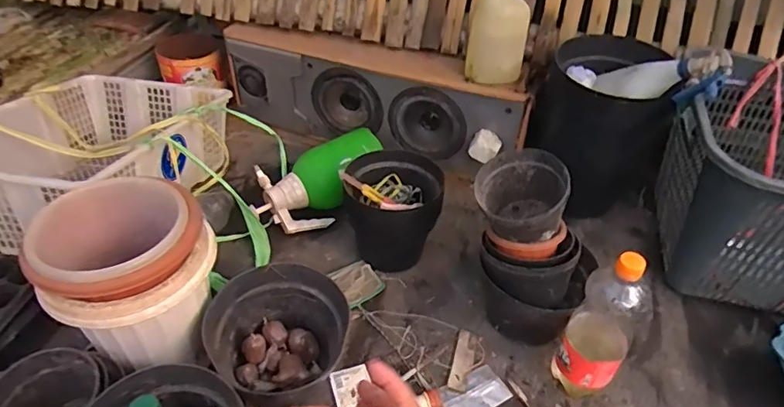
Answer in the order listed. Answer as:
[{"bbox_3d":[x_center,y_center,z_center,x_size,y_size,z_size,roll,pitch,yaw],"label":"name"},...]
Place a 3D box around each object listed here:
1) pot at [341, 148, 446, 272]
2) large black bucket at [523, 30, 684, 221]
[{"bbox_3d":[0.002,0.012,0.936,0.165,0.169,0.150,2,46,-2],"label":"pot"},{"bbox_3d":[0.418,-0.153,1.035,0.257,0.283,0.296,27,50,20],"label":"large black bucket"}]

